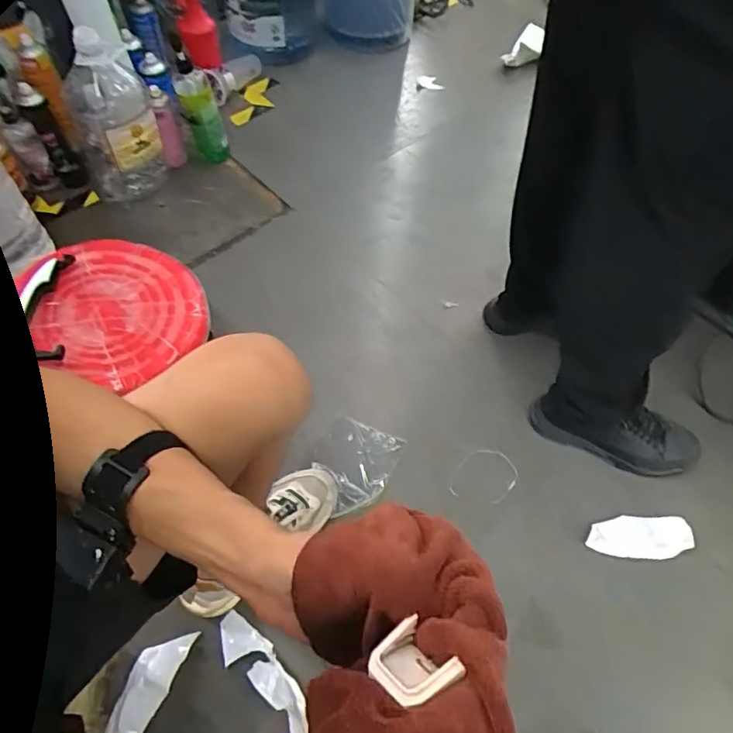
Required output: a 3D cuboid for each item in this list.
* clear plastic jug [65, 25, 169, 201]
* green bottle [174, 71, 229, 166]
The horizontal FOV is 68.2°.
[{"bbox_3d":[-0.545,-0.526,1.165,0.172,0.314,0.145,-29,63,-17],"label":"clear plastic jug"},{"bbox_3d":[-0.379,-0.573,1.267,0.082,0.203,0.081,-18,61,-14],"label":"green bottle"}]

